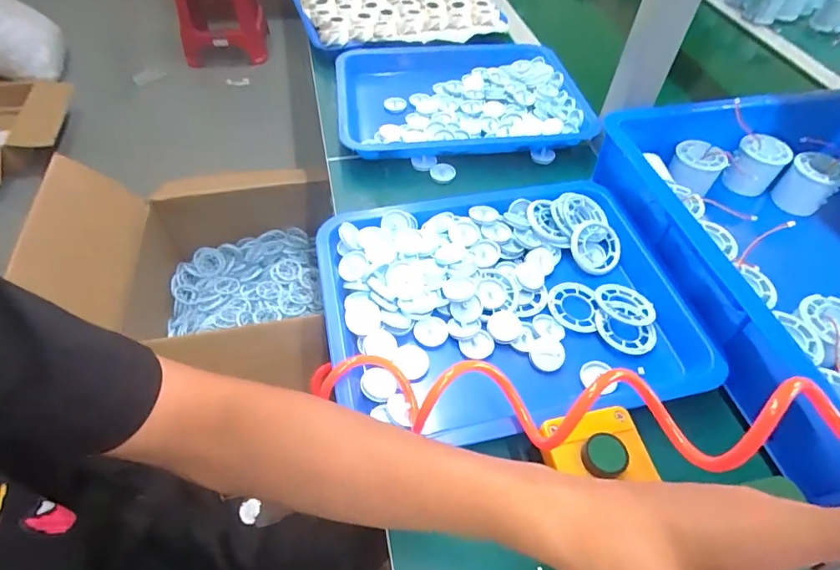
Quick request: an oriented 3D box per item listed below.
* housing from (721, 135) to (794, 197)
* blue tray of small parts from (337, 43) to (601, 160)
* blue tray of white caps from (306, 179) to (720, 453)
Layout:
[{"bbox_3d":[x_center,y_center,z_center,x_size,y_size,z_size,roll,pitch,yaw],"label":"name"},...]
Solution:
[{"bbox_3d":[0.402,-0.141,0.579,0.057,0.055,0.059,34,58,22],"label":"housing"},{"bbox_3d":[0.052,-0.263,0.692,0.326,0.061,0.269,-6,52,-7],"label":"blue tray of small parts"},{"bbox_3d":[0.080,0.018,0.464,0.339,0.044,0.263,-10,53,-10],"label":"blue tray of white caps"}]

